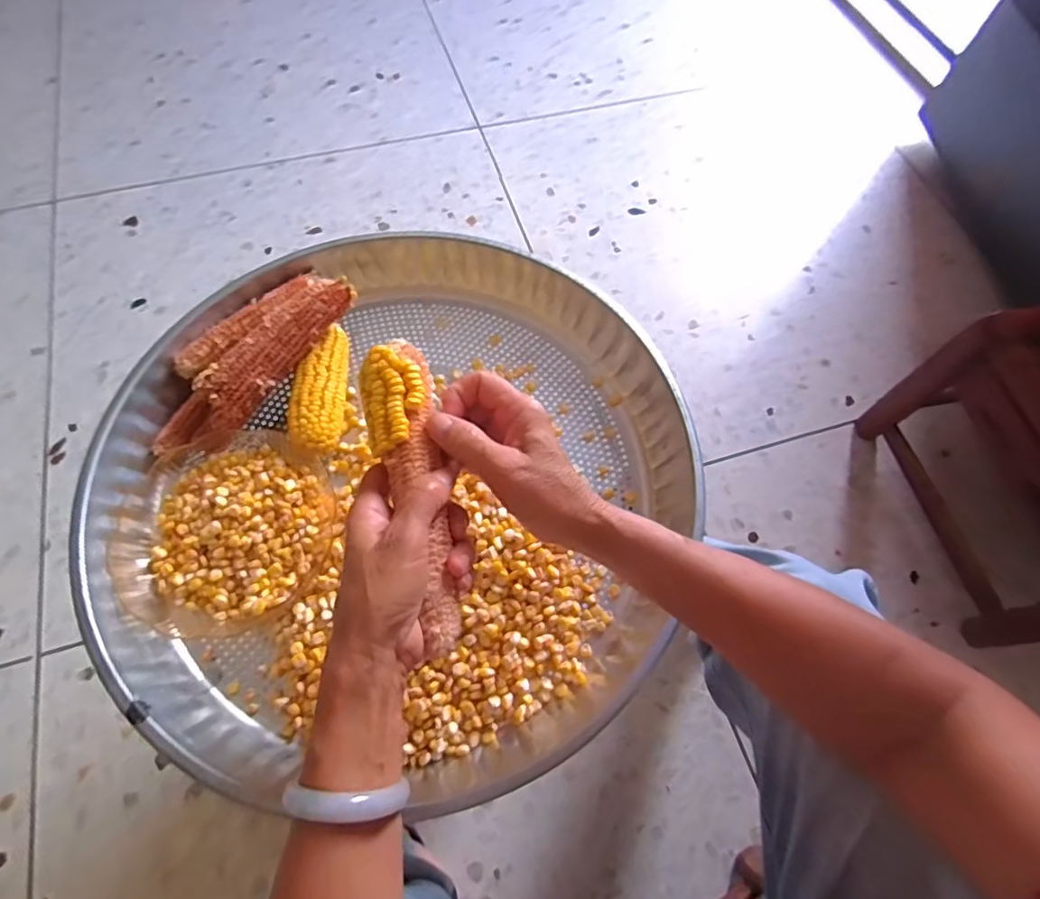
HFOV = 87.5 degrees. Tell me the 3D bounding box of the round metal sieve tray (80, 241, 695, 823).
[{"bbox_3d":[-0.103,0.018,0.479,0.487,0.065,0.476,-1,66,-3],"label":"round metal sieve tray"}]

